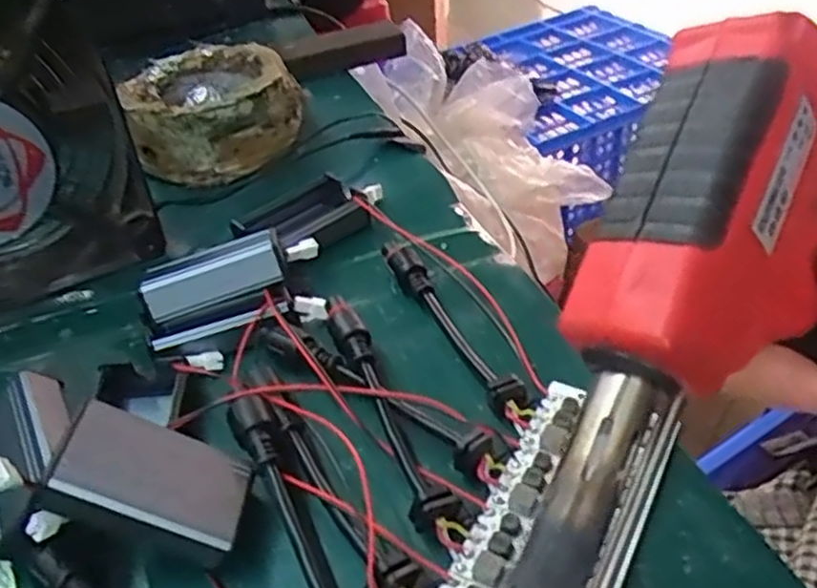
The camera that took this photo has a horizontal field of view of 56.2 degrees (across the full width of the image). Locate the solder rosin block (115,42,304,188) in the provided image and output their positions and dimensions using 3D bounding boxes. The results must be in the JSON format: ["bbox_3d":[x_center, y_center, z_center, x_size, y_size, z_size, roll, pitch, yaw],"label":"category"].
[{"bbox_3d":[-0.100,-0.094,0.392,0.087,0.040,0.078,-20,41,-19],"label":"solder rosin block"}]

